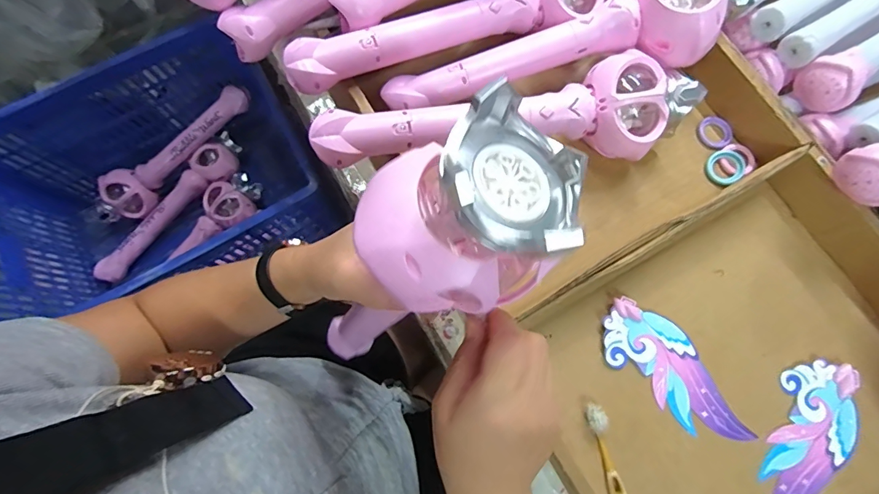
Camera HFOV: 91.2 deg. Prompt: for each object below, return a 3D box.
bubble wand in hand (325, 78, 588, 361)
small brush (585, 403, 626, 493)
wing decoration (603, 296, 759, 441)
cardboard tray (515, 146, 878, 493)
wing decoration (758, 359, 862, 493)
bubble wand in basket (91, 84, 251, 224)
[{"bbox_3d":[-0.033,0.038,0.311,0.092,0.344,0.078,-29,81,-31],"label":"bubble wand in hand"},{"bbox_3d":[0.159,0.211,0.388,0.018,0.012,0.131,-12,76,-2],"label":"small brush"},{"bbox_3d":[0.229,0.121,0.419,0.164,0.006,0.071,41,81,8],"label":"wing decoration"},{"bbox_3d":[0.290,0.139,0.397,0.383,0.073,0.353,-30,78,-6],"label":"cardboard tray"},{"bbox_3d":[0.348,0.189,0.401,0.073,0.008,0.166,21,78,11],"label":"wing decoration"},{"bbox_3d":[-0.509,-0.175,0.814,0.370,0.054,0.085,-39,82,7],"label":"bubble wand in basket"}]

